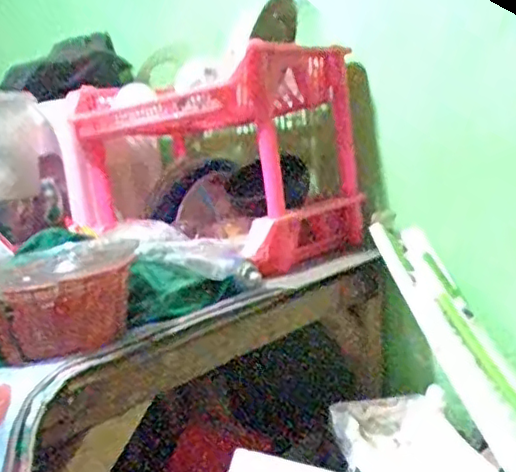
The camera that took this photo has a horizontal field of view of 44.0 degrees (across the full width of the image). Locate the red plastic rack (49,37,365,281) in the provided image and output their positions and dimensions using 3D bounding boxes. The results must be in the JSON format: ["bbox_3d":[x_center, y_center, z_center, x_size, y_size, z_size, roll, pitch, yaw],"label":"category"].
[{"bbox_3d":[-0.096,-0.119,1.136,0.488,0.331,0.288,-3,8,39],"label":"red plastic rack"}]

